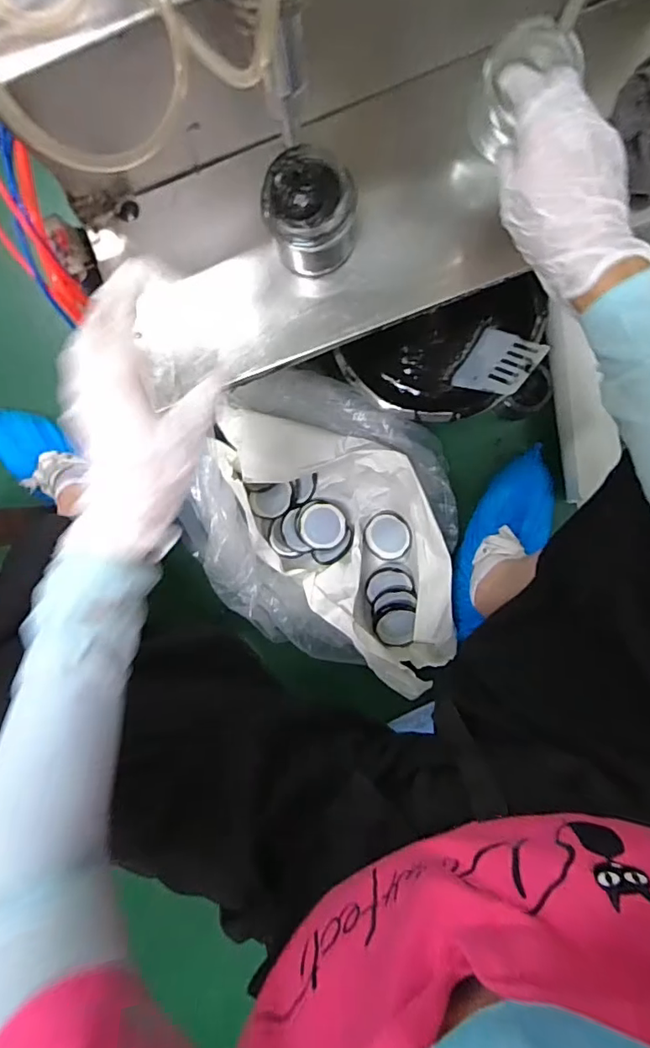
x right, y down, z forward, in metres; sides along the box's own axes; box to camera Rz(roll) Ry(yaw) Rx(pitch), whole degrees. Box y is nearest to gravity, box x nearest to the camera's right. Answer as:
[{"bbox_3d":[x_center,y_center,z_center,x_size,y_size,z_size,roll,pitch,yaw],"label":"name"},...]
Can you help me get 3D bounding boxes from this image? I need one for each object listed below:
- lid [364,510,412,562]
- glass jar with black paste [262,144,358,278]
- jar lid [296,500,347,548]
[{"bbox_3d":[0.087,0.016,0.746,0.068,0.014,0.067,2,94,25],"label":"lid"},{"bbox_3d":[-0.010,-0.226,0.402,0.066,0.060,0.069,0,93,3],"label":"glass jar with black paste"},{"bbox_3d":[-0.005,0.002,0.742,0.066,0.008,0.065,0,93,3],"label":"jar lid"}]

